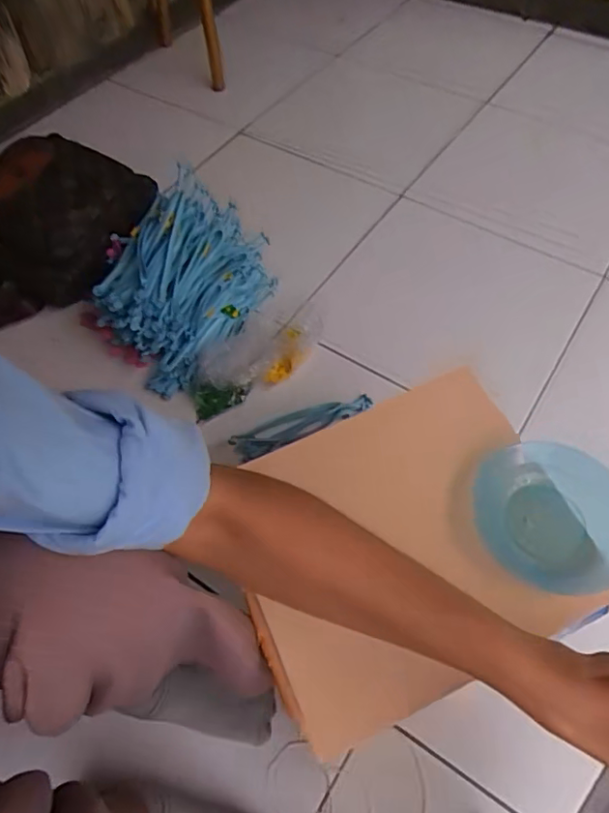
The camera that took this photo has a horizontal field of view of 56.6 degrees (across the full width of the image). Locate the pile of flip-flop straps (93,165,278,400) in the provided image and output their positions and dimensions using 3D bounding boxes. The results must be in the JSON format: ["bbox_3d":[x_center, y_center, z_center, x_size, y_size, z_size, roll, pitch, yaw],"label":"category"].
[{"bbox_3d":[-0.198,-0.192,0.844,0.206,0.174,0.257,28,61,17],"label":"pile of flip-flop straps"}]

